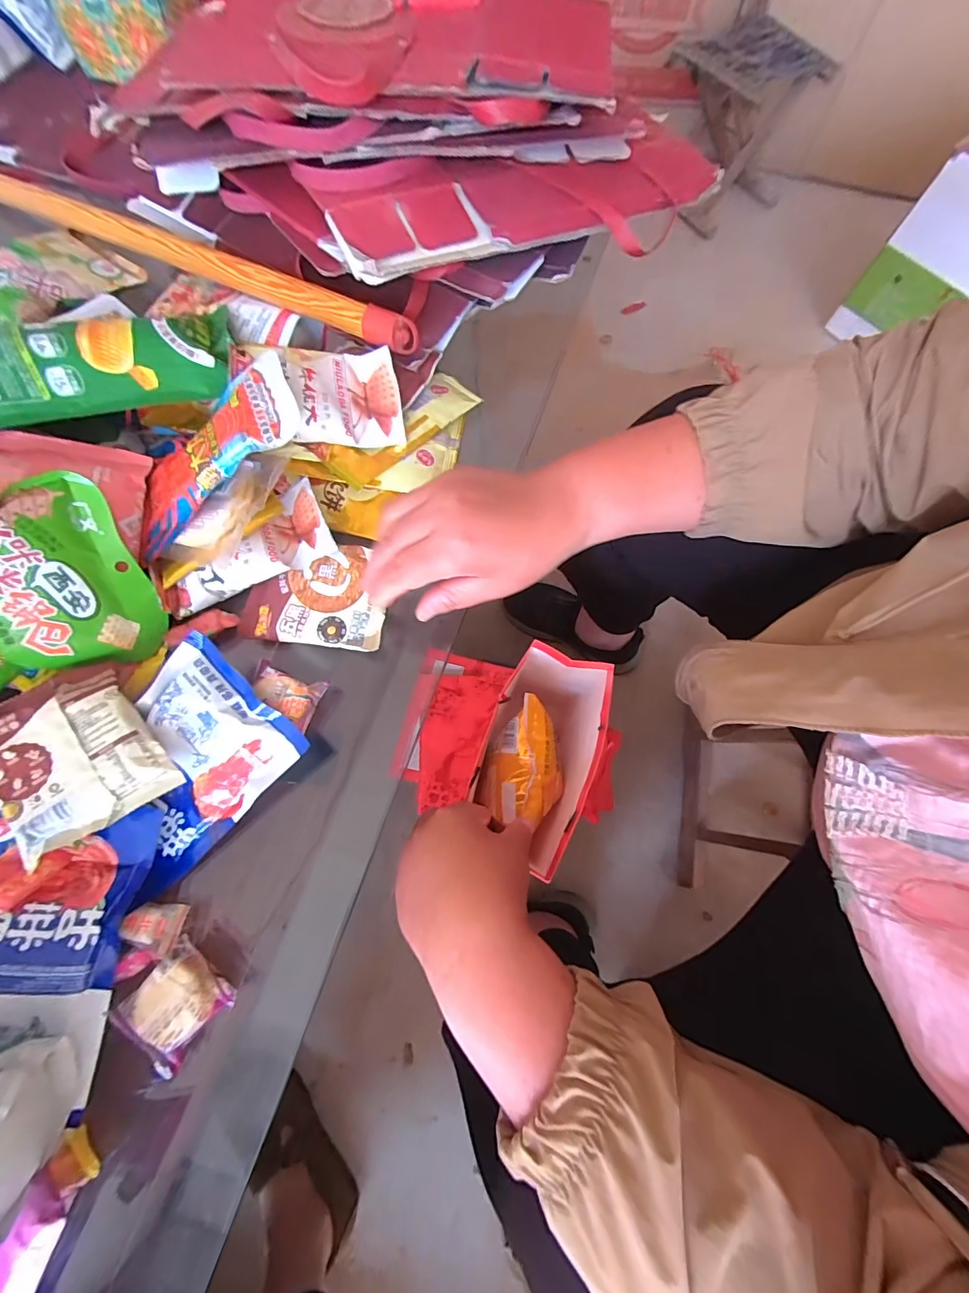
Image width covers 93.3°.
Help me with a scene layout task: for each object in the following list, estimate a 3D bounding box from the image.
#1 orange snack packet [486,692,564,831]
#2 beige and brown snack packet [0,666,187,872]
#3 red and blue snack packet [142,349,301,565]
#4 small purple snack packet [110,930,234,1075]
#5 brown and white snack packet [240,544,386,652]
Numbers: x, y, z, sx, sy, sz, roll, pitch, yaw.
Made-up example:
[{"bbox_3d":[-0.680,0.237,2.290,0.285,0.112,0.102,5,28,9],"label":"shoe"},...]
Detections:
[{"bbox_3d":[0.043,0.113,0.458,0.073,0.046,0.113,4,73,1],"label":"orange snack packet"},{"bbox_3d":[-0.254,0.065,0.282,0.079,0.023,0.102,-35,76,-10],"label":"beige and brown snack packet"},{"bbox_3d":[-0.208,-0.142,0.341,0.166,0.020,0.085,-39,76,10],"label":"red and blue snack packet"},{"bbox_3d":[-0.185,0.214,0.271,0.049,0.014,0.050,38,76,11],"label":"small purple snack packet"},{"bbox_3d":[-0.130,-0.041,0.354,0.104,0.016,0.079,6,73,2],"label":"brown and white snack packet"}]

